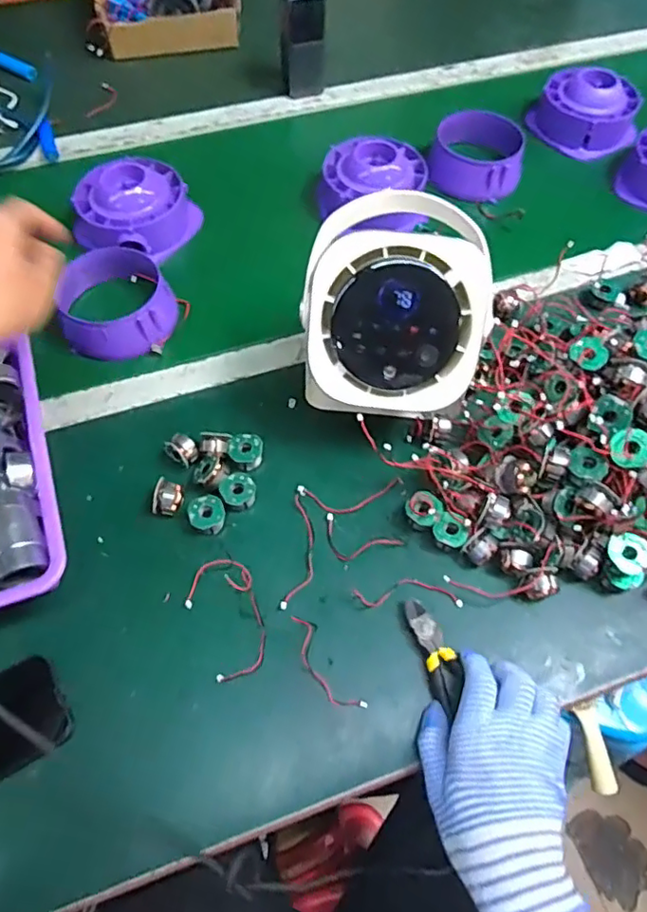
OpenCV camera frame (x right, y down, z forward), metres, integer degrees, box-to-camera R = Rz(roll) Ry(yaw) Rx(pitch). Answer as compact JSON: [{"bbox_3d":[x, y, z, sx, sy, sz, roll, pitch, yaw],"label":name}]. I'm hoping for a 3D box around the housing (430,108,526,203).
[{"bbox_3d":[0.202,-0.396,0.770,0.122,0.062,0.102,9,62,3],"label":"housing"}]

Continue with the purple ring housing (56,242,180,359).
[{"bbox_3d":[-0.230,-0.172,0.644,0.120,0.039,0.127,-20,64,-12],"label":"purple ring housing"}]

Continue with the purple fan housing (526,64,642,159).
[{"bbox_3d":[0.377,-0.499,0.834,0.106,0.066,0.125,-35,68,-18],"label":"purple fan housing"}]

